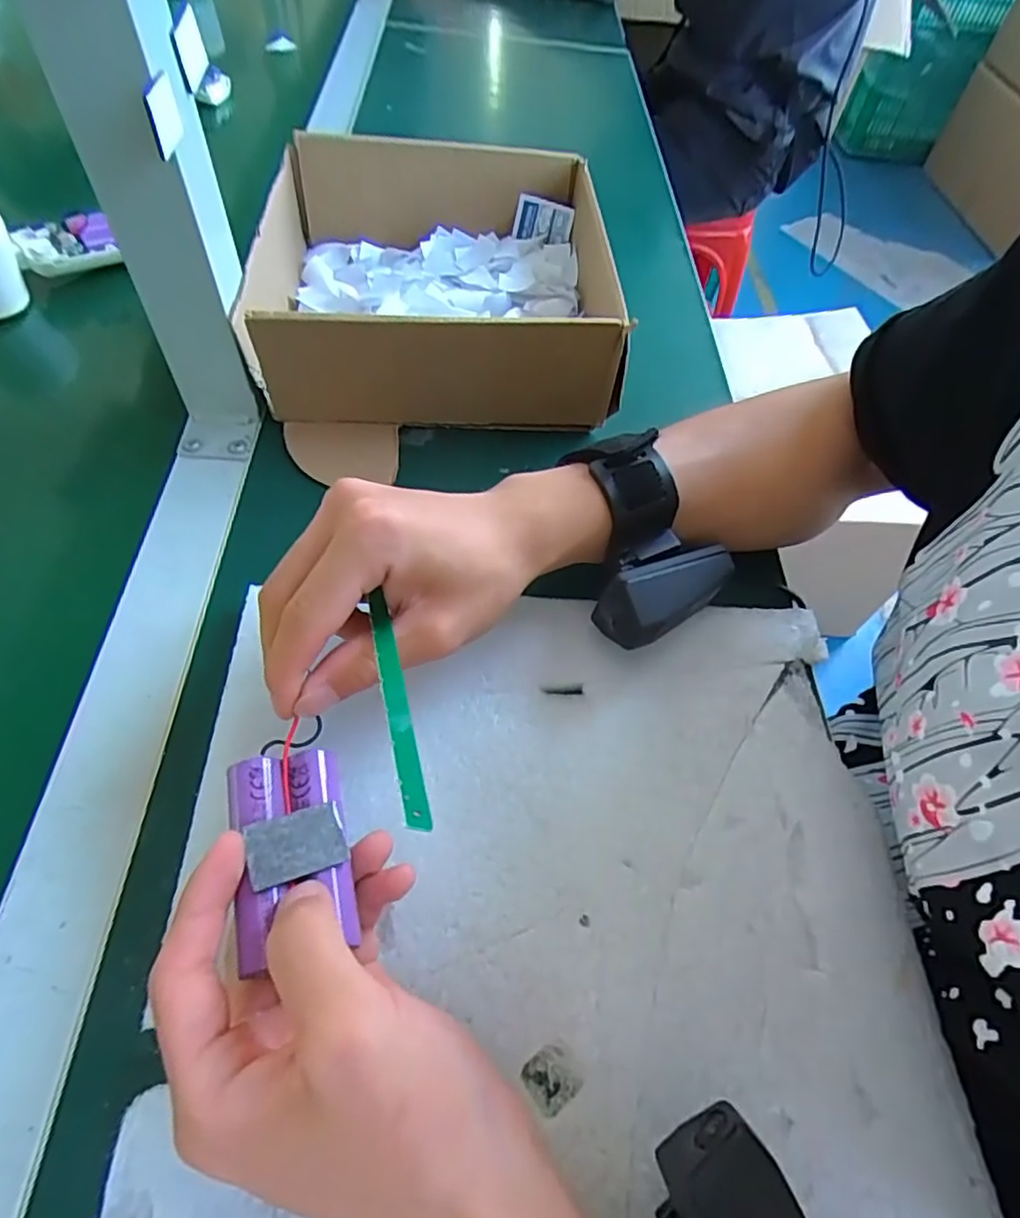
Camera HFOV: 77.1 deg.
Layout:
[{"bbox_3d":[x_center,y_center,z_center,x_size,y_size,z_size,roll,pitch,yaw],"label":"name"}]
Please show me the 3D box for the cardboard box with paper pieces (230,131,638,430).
[{"bbox_3d":[-0.049,-0.216,0.419,0.209,0.077,0.221,-3,57,-6],"label":"cardboard box with paper pieces"}]

